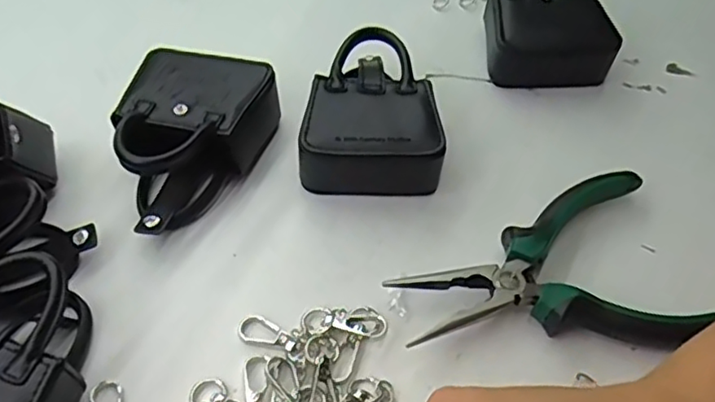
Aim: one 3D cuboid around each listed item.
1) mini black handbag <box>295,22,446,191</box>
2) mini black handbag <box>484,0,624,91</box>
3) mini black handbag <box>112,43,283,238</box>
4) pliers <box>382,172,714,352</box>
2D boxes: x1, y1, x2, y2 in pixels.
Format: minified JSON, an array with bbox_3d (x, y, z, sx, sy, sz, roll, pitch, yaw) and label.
[{"bbox_3d":[0.008,-0.050,0.361,0.073,0.042,0.095,4,51,-2],"label":"mini black handbag"},{"bbox_3d":[0.120,-0.118,0.417,0.078,0.051,0.099,-1,52,-5],"label":"mini black handbag"},{"bbox_3d":[-0.091,-0.032,0.341,0.074,0.043,0.106,11,51,4],"label":"mini black handbag"},{"bbox_3d":[0.095,0.041,0.304,0.146,0.024,0.089,-16,54,-16],"label":"pliers"}]

